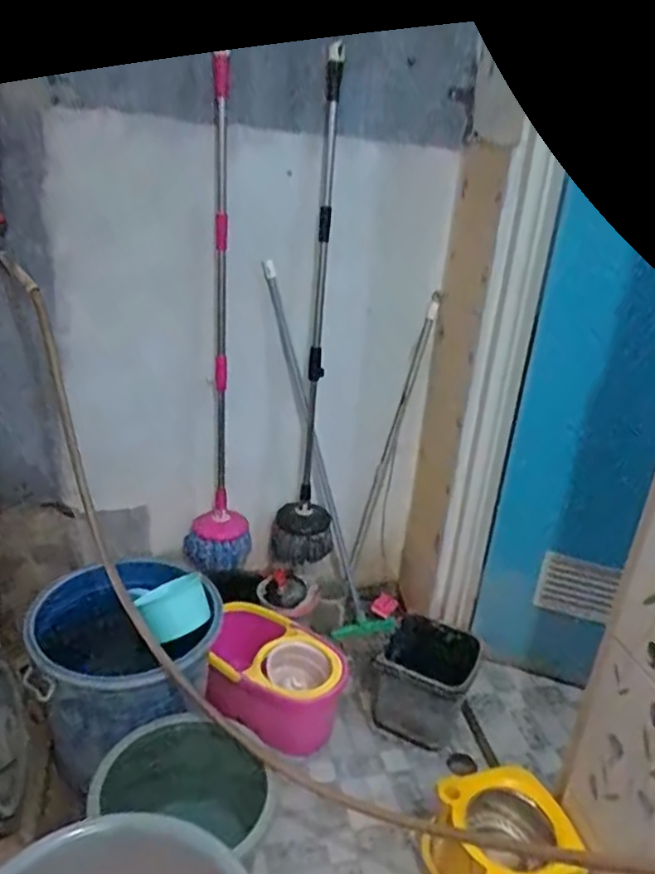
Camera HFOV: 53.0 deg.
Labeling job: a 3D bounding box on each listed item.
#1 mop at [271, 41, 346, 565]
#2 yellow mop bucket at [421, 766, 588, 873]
[{"bbox_3d":[-0.034,-0.300,1.822,0.167,1.372,0.300,4,25,-2],"label":"mop"},{"bbox_3d":[0.358,0.853,1.343,0.234,0.254,0.259,-9,28,-26],"label":"yellow mop bucket"}]

